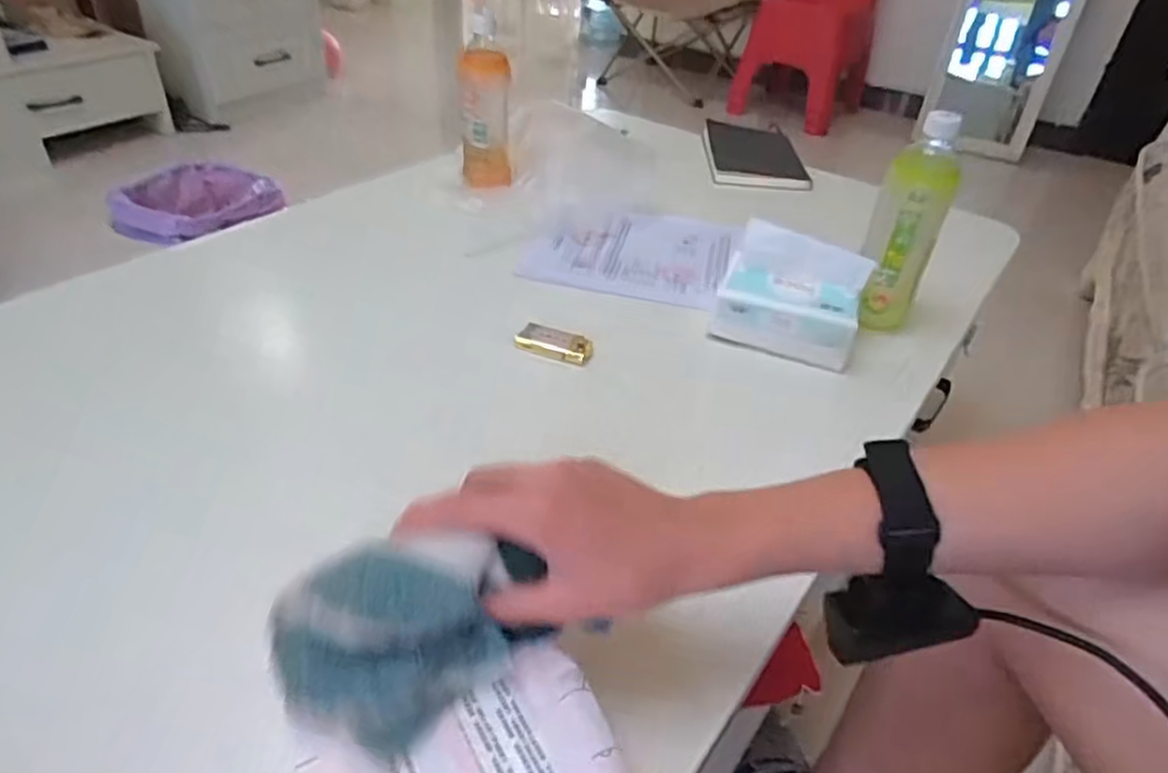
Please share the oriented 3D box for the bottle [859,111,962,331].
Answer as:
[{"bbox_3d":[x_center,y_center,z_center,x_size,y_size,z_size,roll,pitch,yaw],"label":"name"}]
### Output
[{"bbox_3d":[0.311,-0.153,0.692,0.058,0.196,0.072,23,41,23],"label":"bottle"}]

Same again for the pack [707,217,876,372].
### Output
[{"bbox_3d":[0.198,-0.089,0.689,0.130,0.098,0.073,17,39,15],"label":"pack"}]

